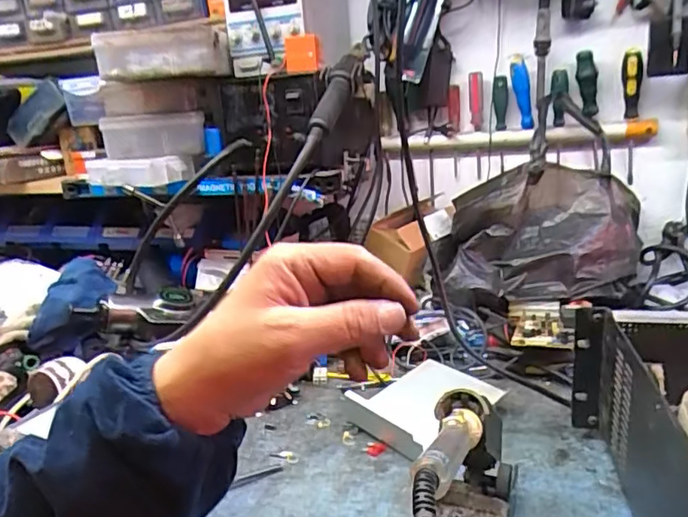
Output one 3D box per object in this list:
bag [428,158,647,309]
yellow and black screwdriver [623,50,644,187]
[{"bbox_3d":[0.293,-0.041,0.879,0.302,0.170,0.140,0,14,14],"label":"bag"},{"bbox_3d":[0.442,-0.212,0.891,0.027,0.212,0.024,5,36,30],"label":"yellow and black screwdriver"}]

